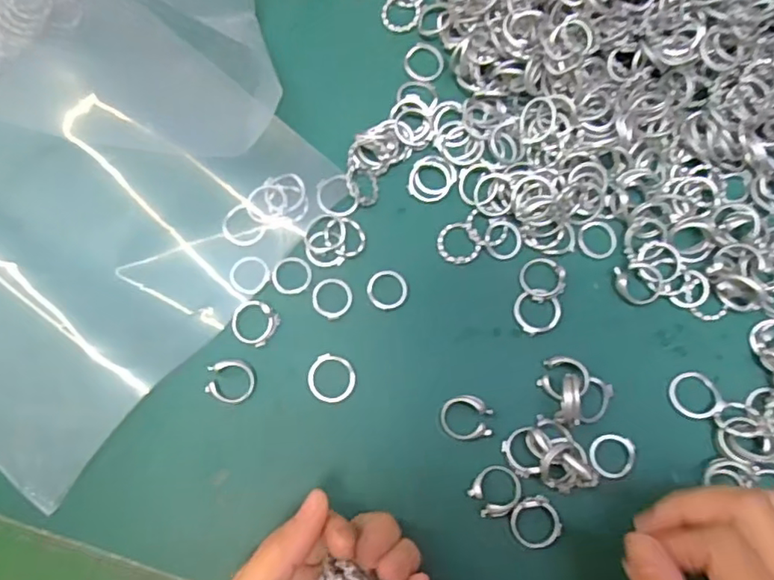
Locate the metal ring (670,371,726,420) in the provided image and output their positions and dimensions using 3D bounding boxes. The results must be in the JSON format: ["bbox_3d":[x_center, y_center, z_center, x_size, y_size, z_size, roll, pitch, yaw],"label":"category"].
[{"bbox_3d":[0.148,0.050,0.282,0.023,0.004,0.022,0,75,0],"label":"metal ring"}]

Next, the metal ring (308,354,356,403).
[{"bbox_3d":[-0.027,0.043,0.285,0.023,0.004,0.022,0,75,0],"label":"metal ring"}]

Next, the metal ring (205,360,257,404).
[{"bbox_3d":[-0.074,0.044,0.282,0.022,0.005,0.020,0,75,0],"label":"metal ring"}]

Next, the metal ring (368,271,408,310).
[{"bbox_3d":[0.000,0.000,0.297,0.020,0.004,0.020,0,75,0],"label":"metal ring"}]

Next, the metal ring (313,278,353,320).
[{"bbox_3d":[-0.027,0.003,0.295,0.020,0.004,0.020,0,75,0],"label":"metal ring"}]

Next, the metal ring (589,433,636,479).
[{"bbox_3d":[0.105,0.078,0.276,0.021,0.004,0.020,0,75,0],"label":"metal ring"}]

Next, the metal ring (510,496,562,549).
[{"bbox_3d":[0.067,0.105,0.267,0.022,0.005,0.022,0,75,0],"label":"metal ring"}]

